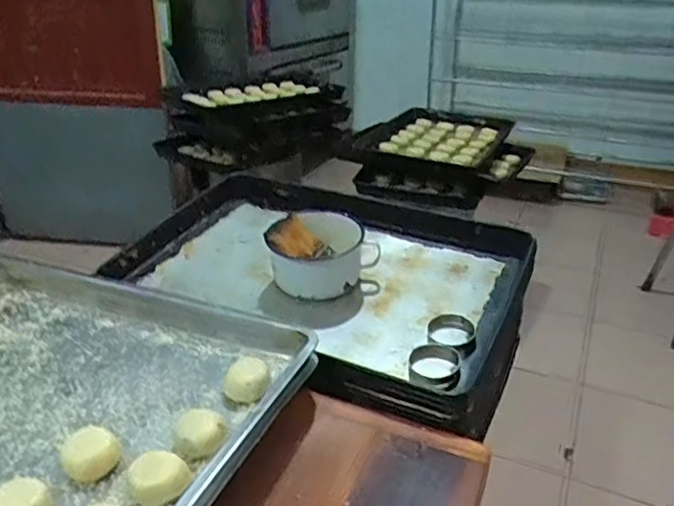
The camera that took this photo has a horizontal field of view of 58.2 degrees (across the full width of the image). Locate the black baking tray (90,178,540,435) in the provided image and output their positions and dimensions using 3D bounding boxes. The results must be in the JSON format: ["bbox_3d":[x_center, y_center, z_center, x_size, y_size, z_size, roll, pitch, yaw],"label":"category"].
[{"bbox_3d":[-0.030,0.033,0.959,0.608,0.071,0.439,11,36,20],"label":"black baking tray"}]

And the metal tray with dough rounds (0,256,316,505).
[{"bbox_3d":[-0.366,0.145,0.687,0.608,0.059,0.398,11,28,19],"label":"metal tray with dough rounds"}]

